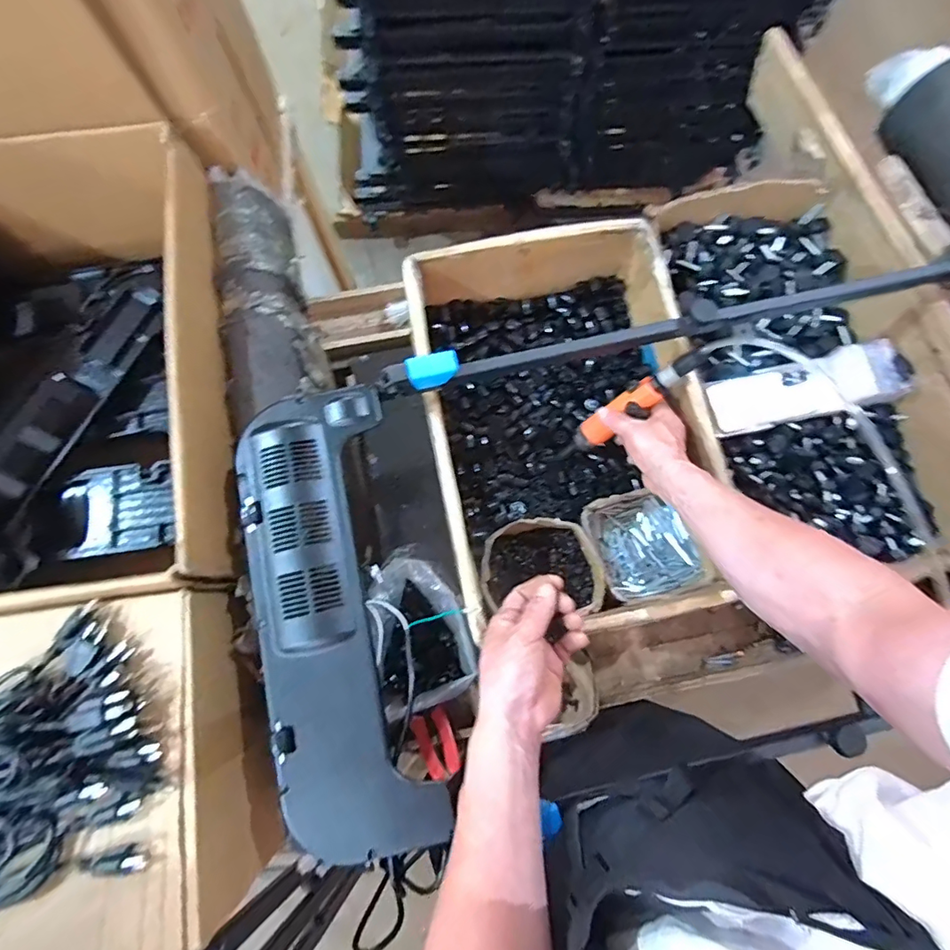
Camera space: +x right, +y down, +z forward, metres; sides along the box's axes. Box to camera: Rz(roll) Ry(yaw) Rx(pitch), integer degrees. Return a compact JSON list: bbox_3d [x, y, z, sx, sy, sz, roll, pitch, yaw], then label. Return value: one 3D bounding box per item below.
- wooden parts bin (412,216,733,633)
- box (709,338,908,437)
[{"bbox_3d":[0.123,-0.059,0.720,0.355,0.170,0.527,-14,78,-3],"label":"wooden parts bin"},{"bbox_3d":[0.471,-0.125,0.742,0.268,0.041,0.089,-14,78,11],"label":"box"}]

